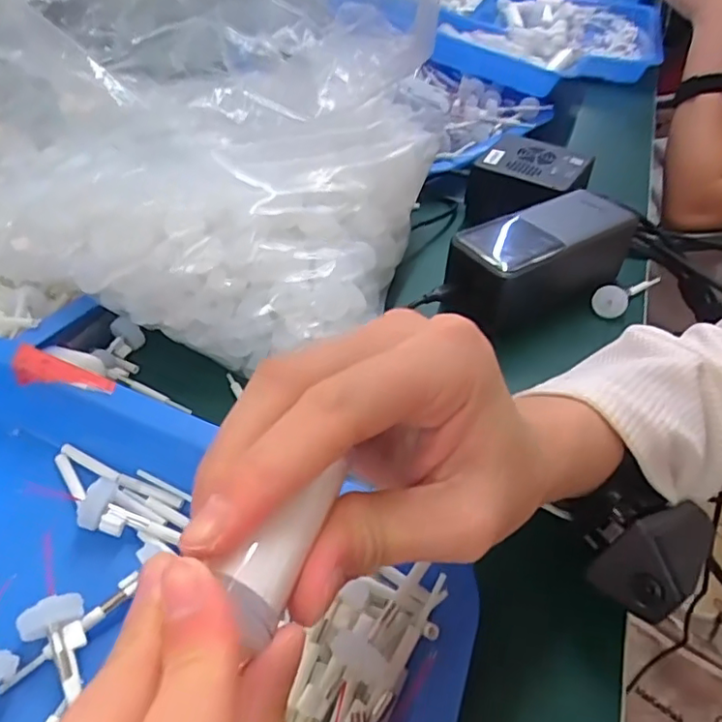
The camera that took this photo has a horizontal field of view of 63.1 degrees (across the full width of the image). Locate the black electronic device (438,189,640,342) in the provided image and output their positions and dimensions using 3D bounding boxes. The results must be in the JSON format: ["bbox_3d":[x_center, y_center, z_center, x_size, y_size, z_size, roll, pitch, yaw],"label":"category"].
[{"bbox_3d":[0.117,-0.065,0.392,0.135,0.056,0.057,-25,50,-27],"label":"black electronic device"}]

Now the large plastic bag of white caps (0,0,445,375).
[{"bbox_3d":[-0.105,-0.182,0.373,0.305,0.146,0.288,16,45,13],"label":"large plastic bag of white caps"}]

